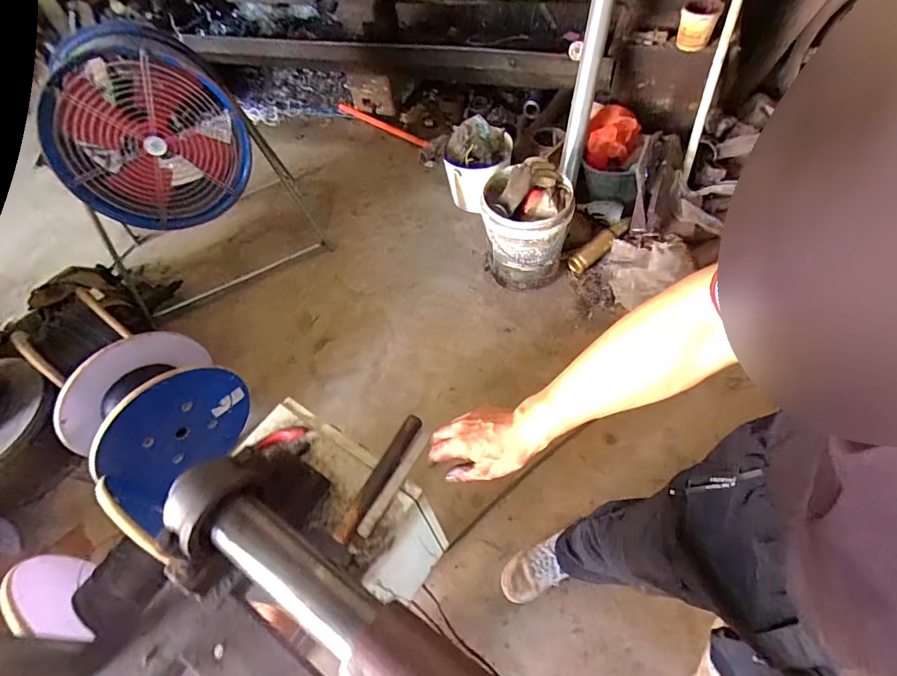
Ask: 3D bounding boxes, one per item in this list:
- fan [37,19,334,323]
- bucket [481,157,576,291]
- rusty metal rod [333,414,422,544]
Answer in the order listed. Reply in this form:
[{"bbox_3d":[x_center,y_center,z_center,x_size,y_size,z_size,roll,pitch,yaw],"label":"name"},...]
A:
[{"bbox_3d":[-0.940,-0.586,1.600,0.677,0.764,0.513,-25,56,-10],"label":"fan"},{"bbox_3d":[0.267,-0.370,1.591,0.284,0.394,0.264,-3,56,5],"label":"bucket"},{"bbox_3d":[-0.104,0.209,0.691,0.025,0.024,0.206,22,61,21],"label":"rusty metal rod"}]

